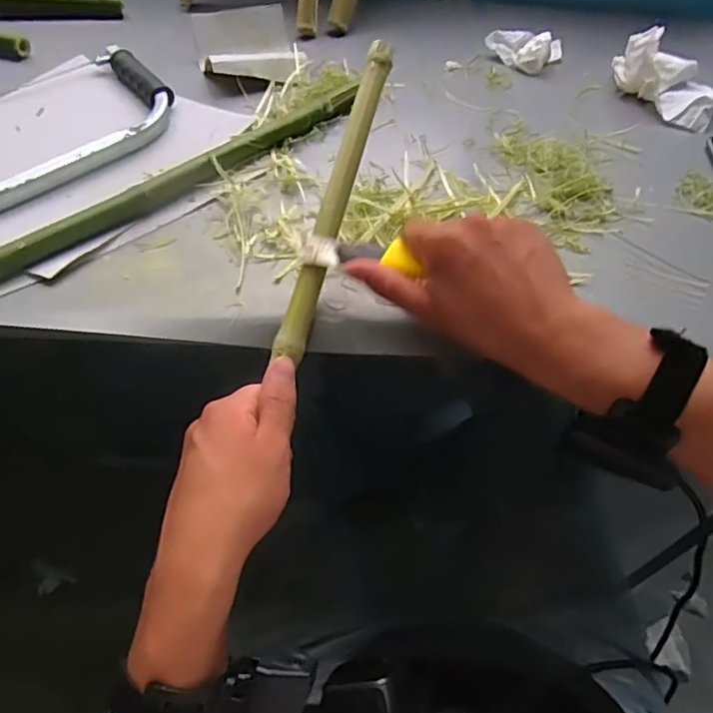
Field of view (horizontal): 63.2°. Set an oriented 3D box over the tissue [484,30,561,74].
[{"bbox_3d":[0.205,-0.382,0.709,0.078,0.030,0.074,34,56,20],"label":"tissue"}]

